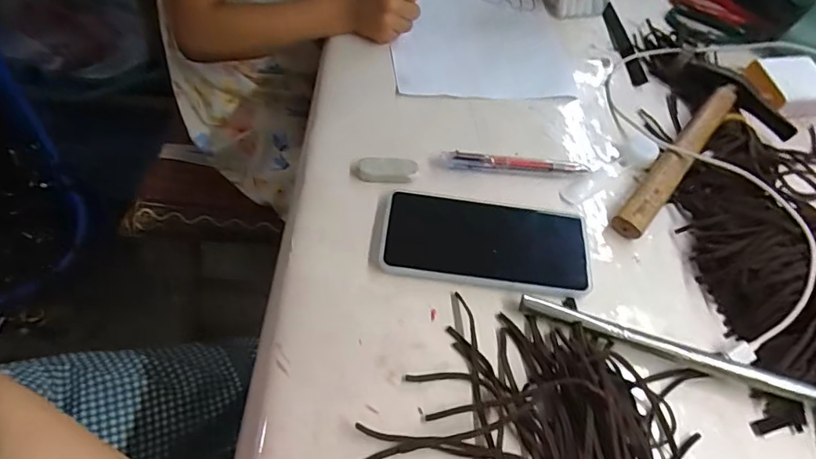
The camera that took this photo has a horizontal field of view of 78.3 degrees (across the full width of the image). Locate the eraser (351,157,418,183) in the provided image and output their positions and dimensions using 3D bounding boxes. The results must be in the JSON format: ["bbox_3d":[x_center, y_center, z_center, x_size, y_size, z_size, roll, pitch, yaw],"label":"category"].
[{"bbox_3d":[-0.020,-0.052,0.439,0.057,0.010,0.023,4,57,-4],"label":"eraser"}]

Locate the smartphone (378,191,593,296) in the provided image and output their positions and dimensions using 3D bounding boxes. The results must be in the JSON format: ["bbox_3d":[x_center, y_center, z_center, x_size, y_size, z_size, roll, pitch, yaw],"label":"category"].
[{"bbox_3d":[0.061,0.004,0.400,0.164,0.015,0.080,8,56,-1],"label":"smartphone"}]

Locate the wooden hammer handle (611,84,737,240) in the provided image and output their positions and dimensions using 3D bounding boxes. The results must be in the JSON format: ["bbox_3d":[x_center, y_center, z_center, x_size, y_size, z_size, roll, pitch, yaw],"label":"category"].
[{"bbox_3d":[0.254,-0.070,0.469,0.027,0.021,0.222,37,61,17],"label":"wooden hammer handle"}]

